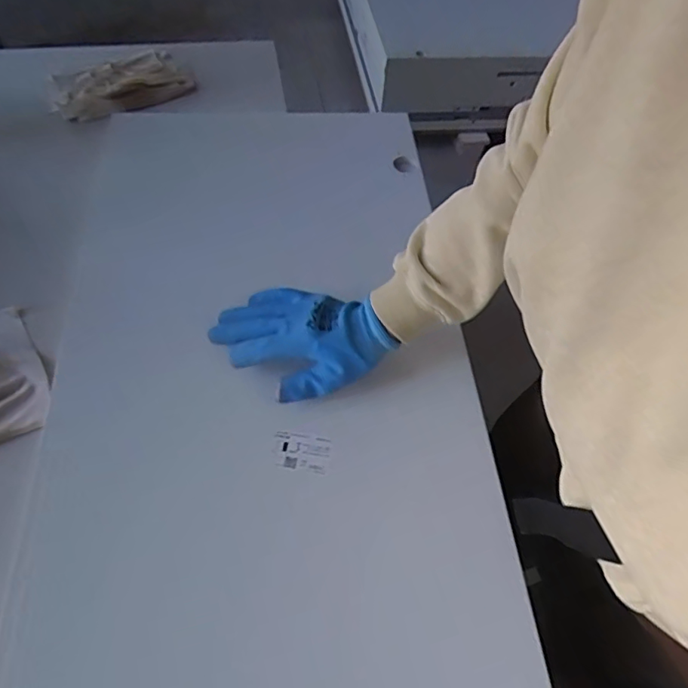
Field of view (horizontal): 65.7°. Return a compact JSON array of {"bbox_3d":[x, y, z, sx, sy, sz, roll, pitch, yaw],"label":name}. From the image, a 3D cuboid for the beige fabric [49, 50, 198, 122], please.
[{"bbox_3d":[-0.334,-0.404,0.814,0.219,0.020,0.140,-36,67,-24],"label":"beige fabric"}]

